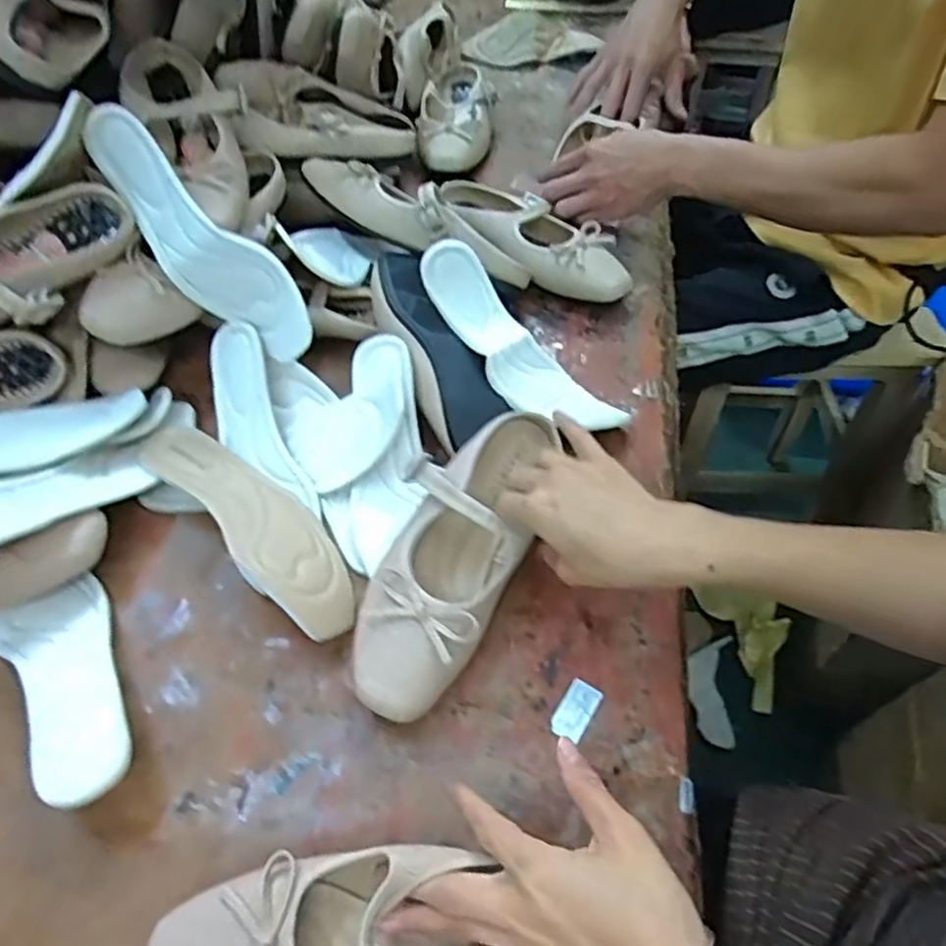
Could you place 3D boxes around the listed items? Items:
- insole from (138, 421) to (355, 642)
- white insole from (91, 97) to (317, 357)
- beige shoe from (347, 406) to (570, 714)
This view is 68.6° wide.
[{"bbox_3d":[-0.169,0.030,0.522,0.231,0.024,0.073,40,45,23],"label":"insole"},{"bbox_3d":[-0.219,-0.180,0.551,0.219,0.075,0.016,44,22,-12],"label":"white insole"},{"bbox_3d":[-0.011,0.049,0.485,0.083,0.061,0.236,17,59,13],"label":"beige shoe"}]

